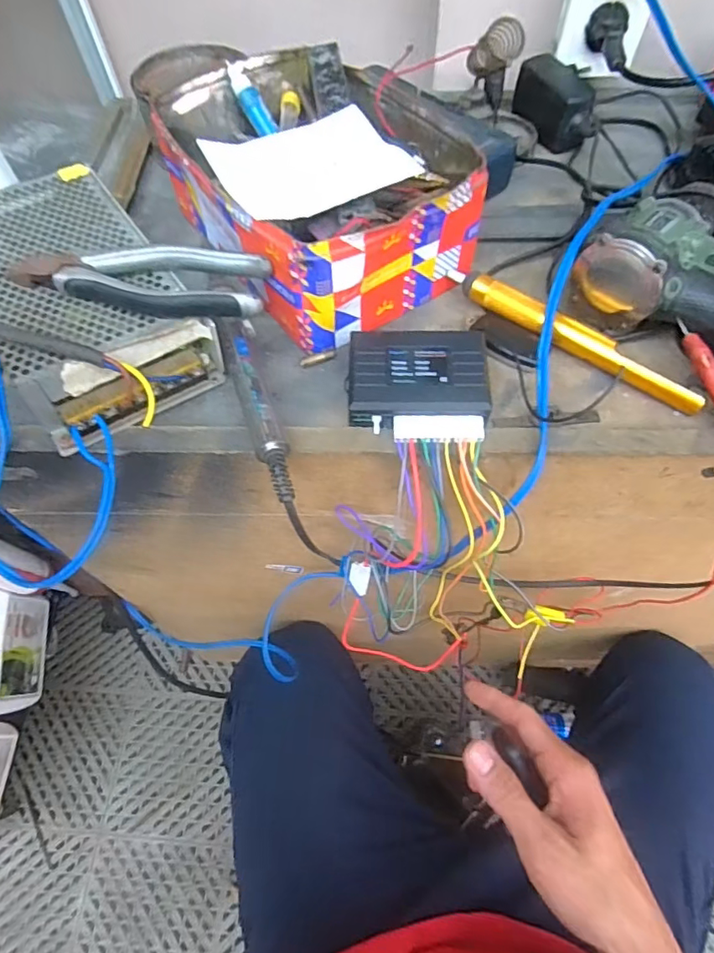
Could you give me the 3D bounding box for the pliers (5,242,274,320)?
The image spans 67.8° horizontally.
[{"bbox_3d":[-0.128,-0.117,0.318,0.145,0.016,0.050,0,61,2],"label":"pliers"}]

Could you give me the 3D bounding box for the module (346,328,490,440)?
[{"bbox_3d":[0.038,-0.055,0.331,0.083,0.028,0.070,1,61,2],"label":"module"}]

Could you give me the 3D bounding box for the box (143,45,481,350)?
[{"bbox_3d":[-0.031,-0.223,0.396,0.162,0.084,0.241,-29,64,-14],"label":"box"}]

